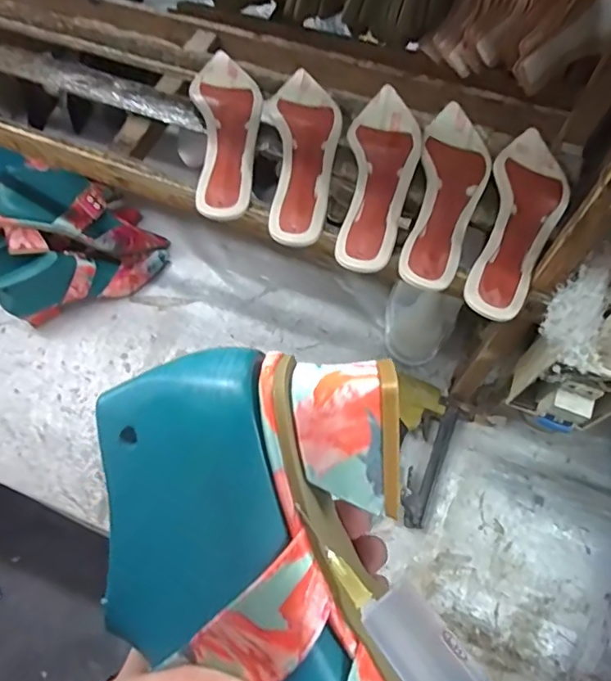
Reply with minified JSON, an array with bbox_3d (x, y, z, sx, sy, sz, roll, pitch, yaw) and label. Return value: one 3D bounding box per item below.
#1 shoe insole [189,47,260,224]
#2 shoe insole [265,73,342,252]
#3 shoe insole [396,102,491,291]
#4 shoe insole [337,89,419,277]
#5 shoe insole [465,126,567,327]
[{"bbox_3d":[-0.085,-0.236,0.555,0.071,0.016,0.238,-6,67,-2],"label":"shoe insole"},{"bbox_3d":[-0.004,-0.206,0.543,0.072,0.021,0.235,1,67,1],"label":"shoe insole"},{"bbox_3d":[0.148,-0.157,0.528,0.068,0.015,0.243,15,68,7],"label":"shoe insole"},{"bbox_3d":[0.076,-0.179,0.531,0.068,0.022,0.238,10,67,5],"label":"shoe insole"},{"bbox_3d":[0.218,-0.127,0.512,0.071,0.020,0.237,18,68,8],"label":"shoe insole"}]

